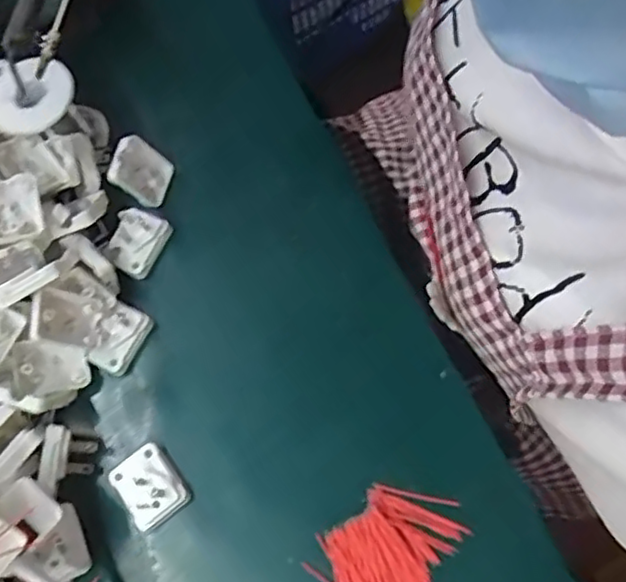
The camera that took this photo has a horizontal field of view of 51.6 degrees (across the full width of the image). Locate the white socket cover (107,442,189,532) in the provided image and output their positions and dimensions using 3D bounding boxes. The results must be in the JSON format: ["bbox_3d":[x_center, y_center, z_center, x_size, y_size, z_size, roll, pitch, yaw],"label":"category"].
[{"bbox_3d":[-0.110,0.132,0.438,0.038,0.018,0.048,-38,72,-5],"label":"white socket cover"}]

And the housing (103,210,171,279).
[{"bbox_3d":[-0.137,-0.038,0.500,0.041,0.010,0.049,25,84,2],"label":"housing"}]

